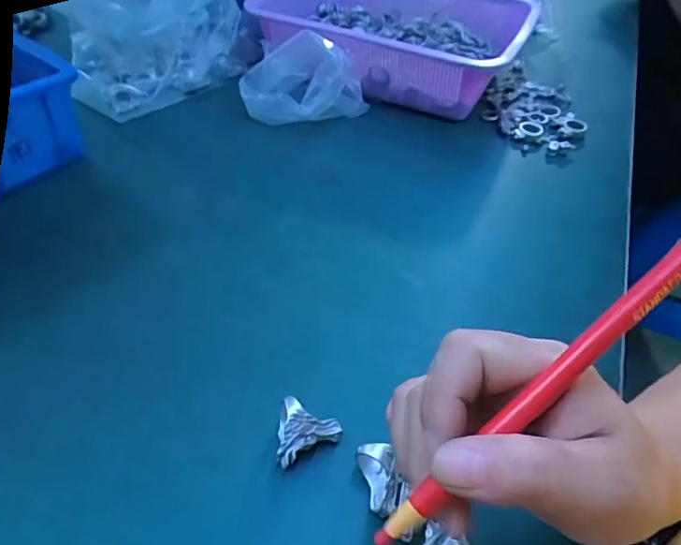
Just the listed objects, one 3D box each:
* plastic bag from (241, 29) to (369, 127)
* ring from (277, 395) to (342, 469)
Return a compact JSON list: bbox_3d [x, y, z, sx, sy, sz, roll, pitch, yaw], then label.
[{"bbox_3d":[-0.037,-0.200,0.531,0.125,0.076,0.080,0,45,-5],"label":"plastic bag"},{"bbox_3d":[-0.018,0.092,0.301,0.036,0.024,0.033,2,45,-2],"label":"ring"}]

